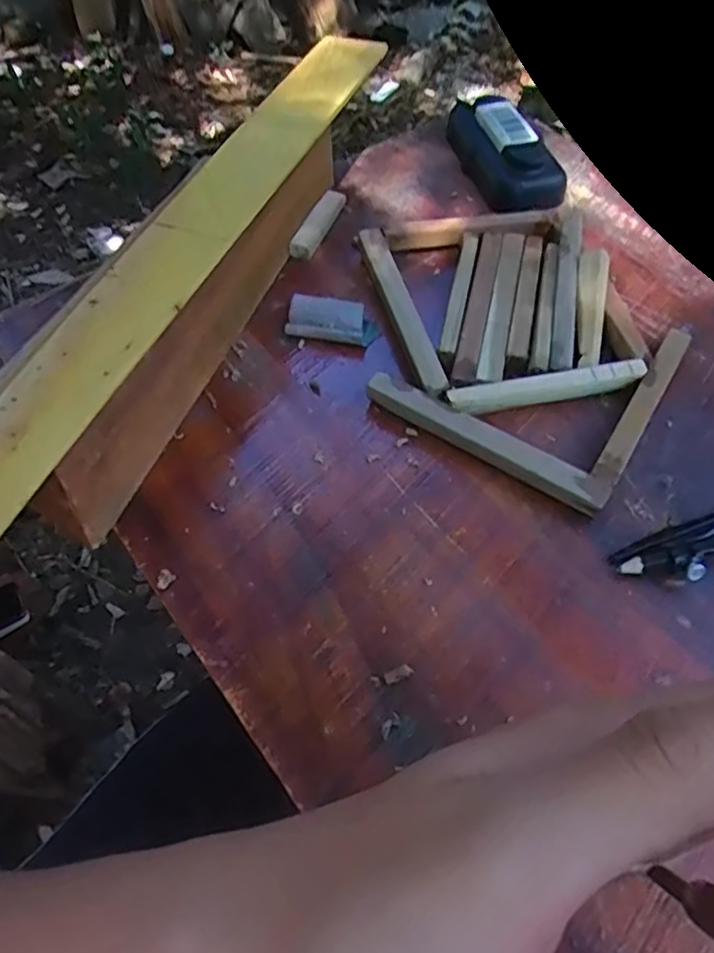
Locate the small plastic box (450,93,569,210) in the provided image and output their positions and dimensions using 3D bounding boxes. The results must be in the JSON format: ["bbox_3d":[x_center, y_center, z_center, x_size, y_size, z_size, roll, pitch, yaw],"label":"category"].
[{"bbox_3d":[0.099,-0.211,0.425,0.047,0.029,0.114,-11,54,-7],"label":"small plastic box"}]

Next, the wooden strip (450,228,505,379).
[{"bbox_3d":[0.067,-0.096,0.354,0.012,0.004,0.127,11,55,9],"label":"wooden strip"}]

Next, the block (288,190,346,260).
[{"bbox_3d":[-0.023,-0.157,0.401,0.012,0.011,0.065,16,56,12],"label":"block"}]

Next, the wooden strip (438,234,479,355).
[{"bbox_3d":[0.057,-0.100,0.361,0.009,0.011,0.106,10,55,8],"label":"wooden strip"}]

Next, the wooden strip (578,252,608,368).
[{"bbox_3d":[0.124,-0.088,0.340,0.013,0.008,0.070,7,73,7],"label":"wooden strip"}]

